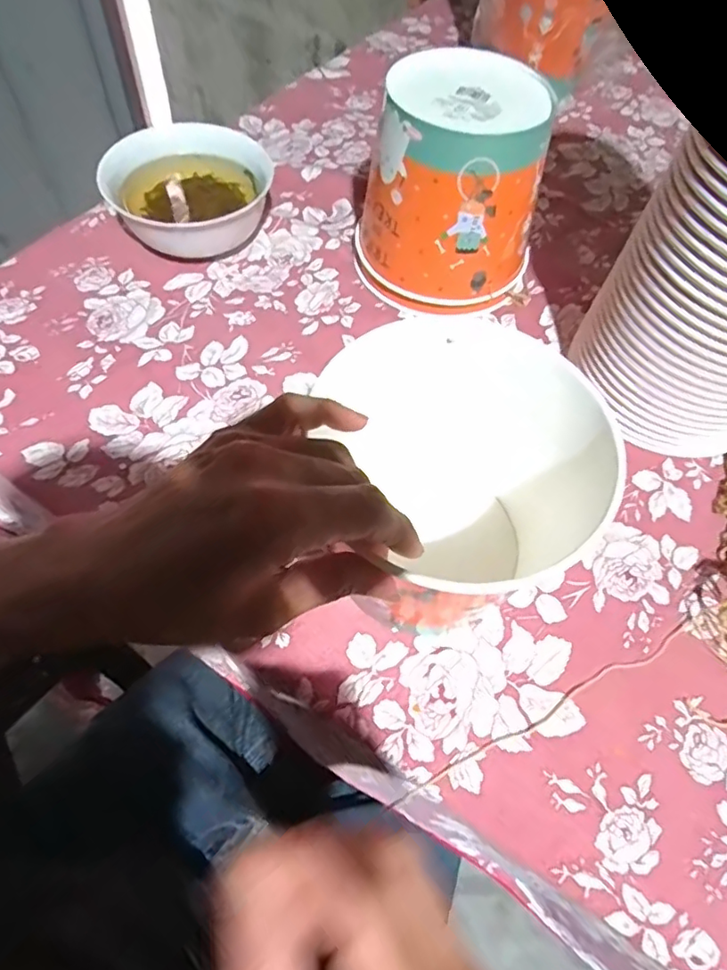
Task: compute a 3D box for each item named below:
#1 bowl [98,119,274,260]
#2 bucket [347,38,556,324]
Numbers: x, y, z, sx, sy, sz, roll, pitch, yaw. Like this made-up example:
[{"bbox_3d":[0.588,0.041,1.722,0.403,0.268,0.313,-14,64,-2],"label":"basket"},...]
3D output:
[{"bbox_3d":[-0.159,-0.263,0.531,0.127,0.064,0.138,2,60,-3],"label":"bowl"},{"bbox_3d":[0.080,-0.252,0.490,0.141,0.151,0.145,2,60,-3],"label":"bucket"}]

